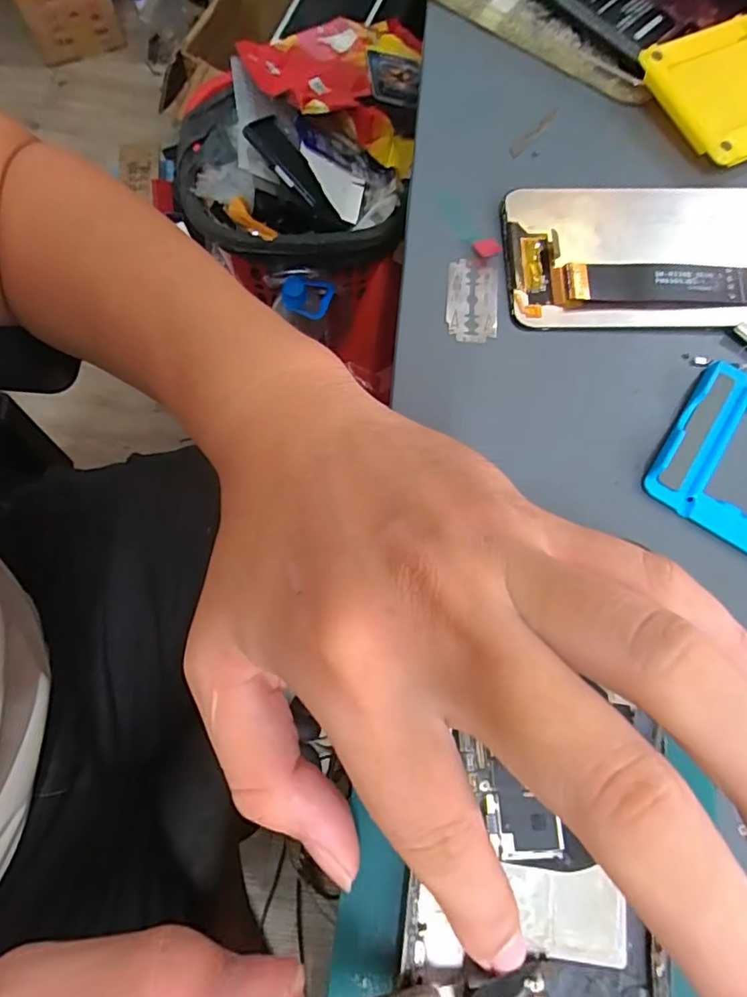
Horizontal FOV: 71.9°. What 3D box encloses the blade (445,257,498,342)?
[{"bbox_3d":[0.042,-0.085,0.221,0.021,0.004,0.039,6,72,-1],"label":"blade"}]

